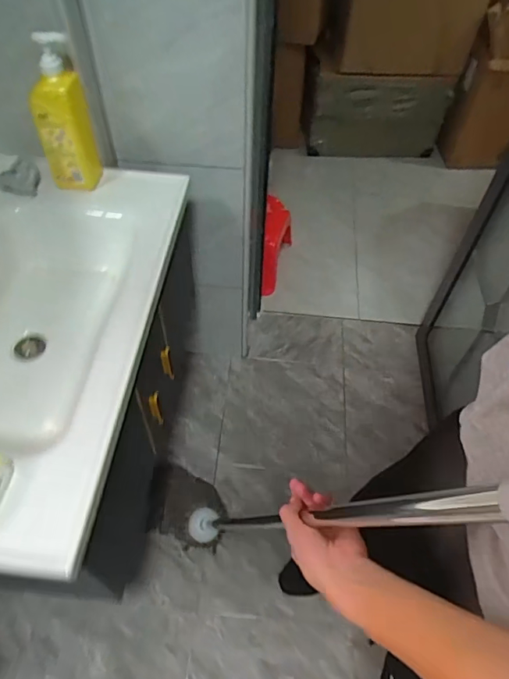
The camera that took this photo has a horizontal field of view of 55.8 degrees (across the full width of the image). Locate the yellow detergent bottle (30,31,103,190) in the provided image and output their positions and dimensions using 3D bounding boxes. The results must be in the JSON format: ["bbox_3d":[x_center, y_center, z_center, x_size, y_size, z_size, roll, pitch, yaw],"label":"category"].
[{"bbox_3d":[-0.359,-0.411,0.903,0.099,0.275,0.056,-19,58,-16],"label":"yellow detergent bottle"}]

